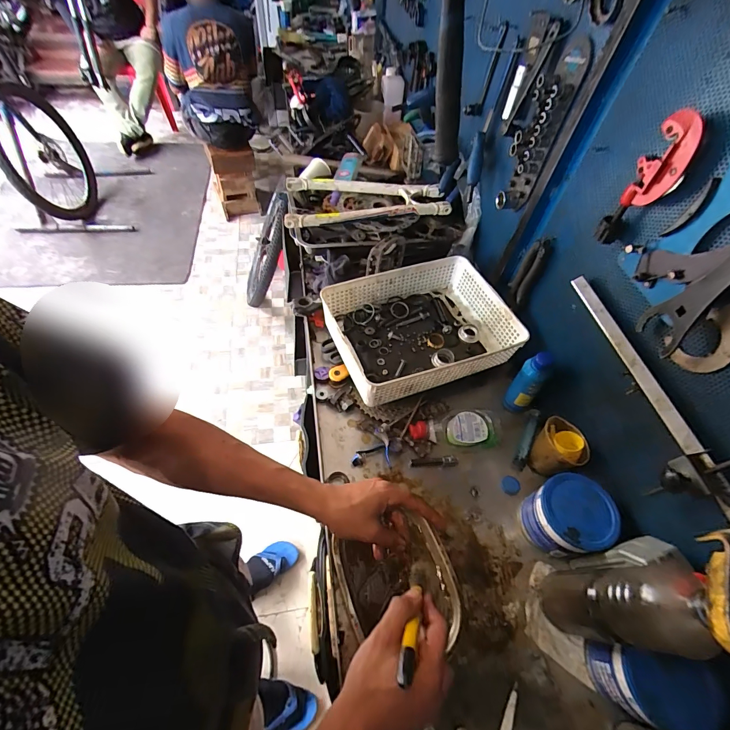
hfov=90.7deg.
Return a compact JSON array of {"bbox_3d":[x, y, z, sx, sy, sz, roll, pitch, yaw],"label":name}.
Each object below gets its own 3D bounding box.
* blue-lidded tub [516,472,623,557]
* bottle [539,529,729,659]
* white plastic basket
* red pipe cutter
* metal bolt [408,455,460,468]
[{"bbox_3d":[0.301,0.230,0.546,0.098,0.101,0.098,3,54,-4],"label":"blue-lidded tub"},{"bbox_3d":[0.295,0.266,0.380,0.091,0.299,0.089,20,55,8],"label":"bottle"},{"bbox_3d":[0.105,-0.075,0.709,0.329,0.083,0.248,-16,58,-16],"label":"white plastic basket"},{"bbox_3d":[0.339,-0.213,0.432,0.028,0.153,0.045,-33,64,-25],"label":"red pipe cutter"},{"bbox_3d":[0.123,0.169,0.635,0.087,0.020,0.016,-2,55,-7],"label":"metal bolt"}]

